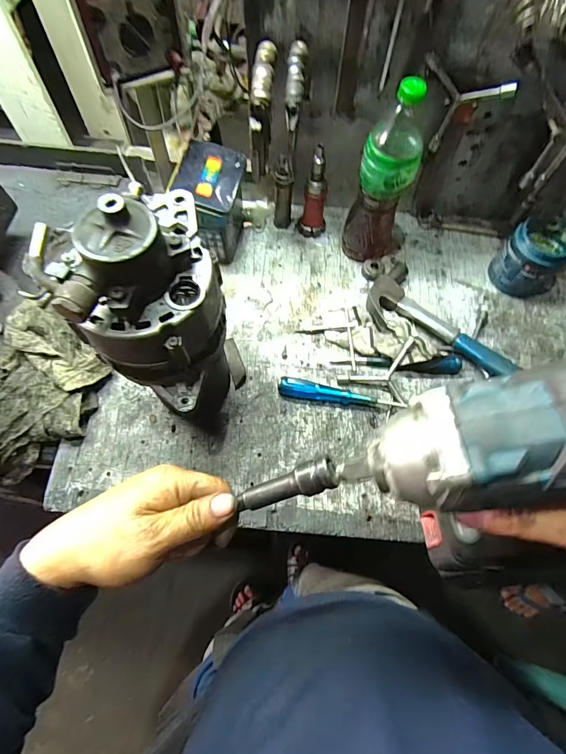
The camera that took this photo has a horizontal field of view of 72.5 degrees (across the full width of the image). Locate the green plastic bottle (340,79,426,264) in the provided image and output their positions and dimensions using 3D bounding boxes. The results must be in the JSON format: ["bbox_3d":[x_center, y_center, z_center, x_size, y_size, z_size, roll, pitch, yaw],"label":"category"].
[{"bbox_3d":[0.160,-0.286,0.575,0.098,0.263,0.088,23,67,7],"label":"green plastic bottle"}]

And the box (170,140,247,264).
[{"bbox_3d":[-0.114,-0.280,0.637,0.097,0.133,0.136,13,66,2],"label":"box"}]

